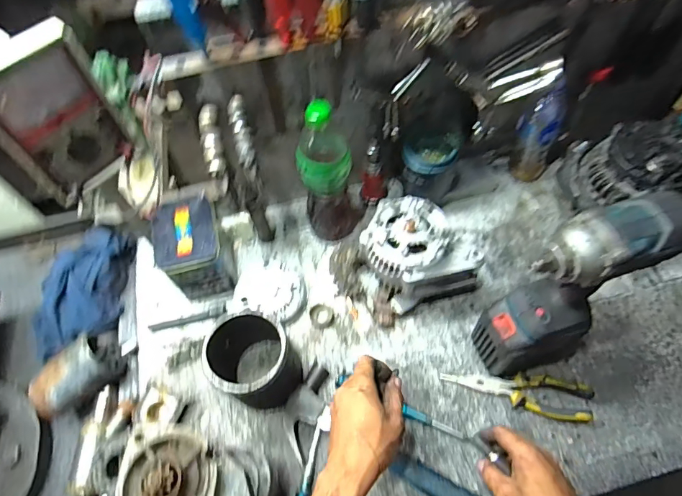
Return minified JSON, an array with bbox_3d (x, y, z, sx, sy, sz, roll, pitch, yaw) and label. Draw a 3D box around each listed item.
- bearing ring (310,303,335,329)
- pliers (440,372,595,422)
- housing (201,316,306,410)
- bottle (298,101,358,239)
[{"bbox_3d":[-0.031,0.109,0.691,0.042,0.006,0.036,33,66,20],"label":"bearing ring"},{"bbox_3d":[0.248,0.204,0.602,0.199,0.035,0.058,6,60,6],"label":"pliers"},{"bbox_3d":[-0.122,0.157,0.596,0.124,0.131,0.104,30,65,19],"label":"housing"},{"bbox_3d":[-0.019,-0.124,0.667,0.079,0.266,0.094,-1,59,2],"label":"bottle"}]

